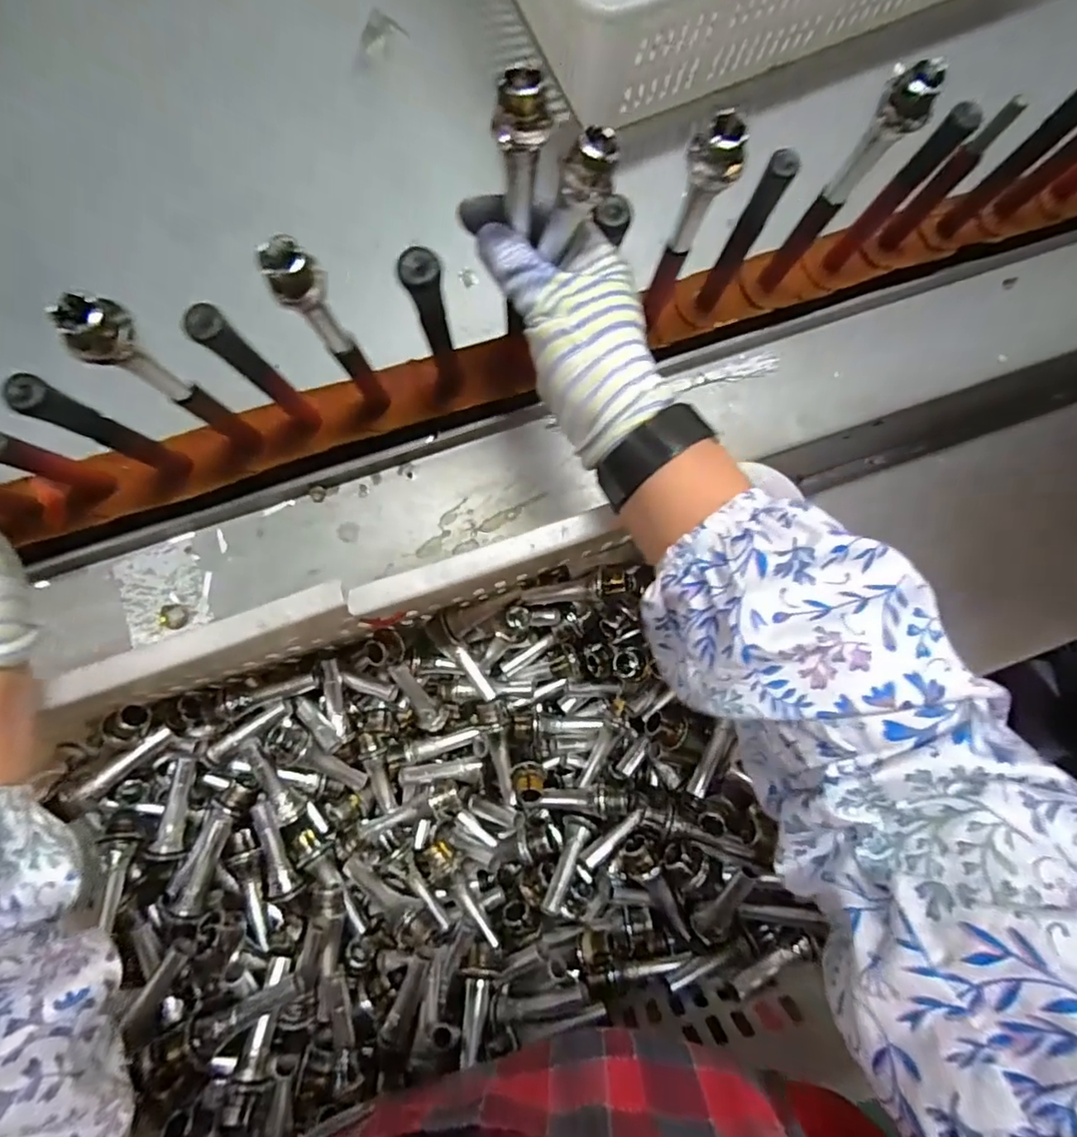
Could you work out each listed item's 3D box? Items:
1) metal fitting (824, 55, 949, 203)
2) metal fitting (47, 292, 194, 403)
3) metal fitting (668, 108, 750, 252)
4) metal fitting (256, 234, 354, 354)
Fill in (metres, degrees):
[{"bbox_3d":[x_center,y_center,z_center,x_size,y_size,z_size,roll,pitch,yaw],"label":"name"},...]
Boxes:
[{"bbox_3d":[0.185,-0.234,0.320,0.017,0.081,0.026,-43,89,-9],"label":"metal fitting"},{"bbox_3d":[-0.197,-0.101,0.285,0.026,0.084,0.021,-37,88,-9],"label":"metal fitting"},{"bbox_3d":[0.087,-0.204,0.318,0.027,0.085,0.019,27,81,-3],"label":"metal fitting"},{"bbox_3d":[-0.114,-0.131,0.294,0.025,0.084,0.019,-28,87,-9],"label":"metal fitting"}]

